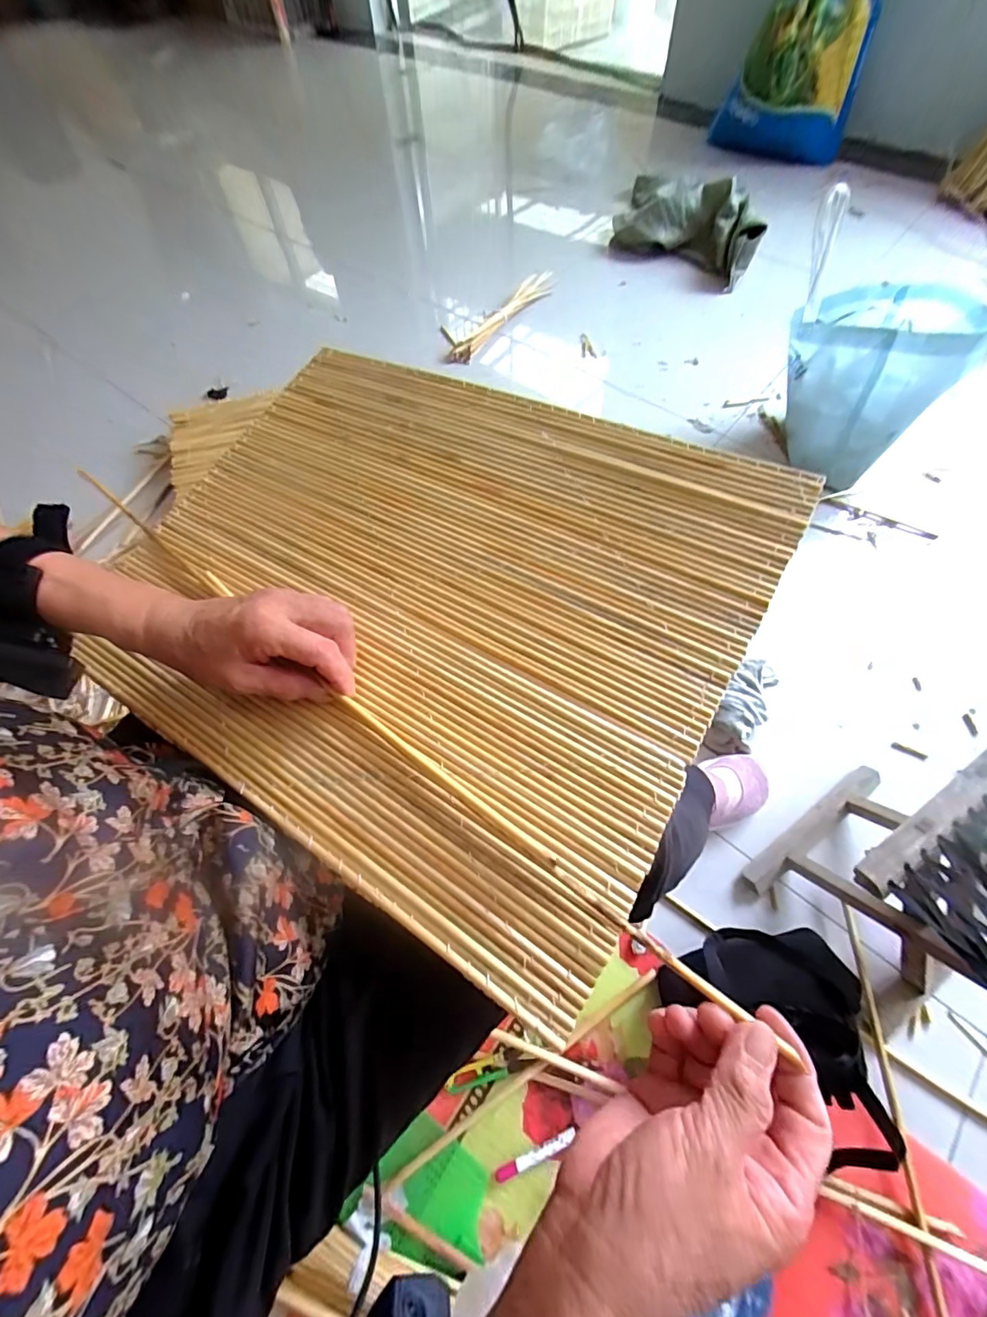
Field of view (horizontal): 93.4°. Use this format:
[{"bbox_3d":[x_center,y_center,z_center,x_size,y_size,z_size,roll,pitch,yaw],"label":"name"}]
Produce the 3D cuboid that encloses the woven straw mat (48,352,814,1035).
[{"bbox_3d":[-0.069,-0.066,0.386,0.497,0.015,0.411,26,74,19],"label":"woven straw mat"}]

